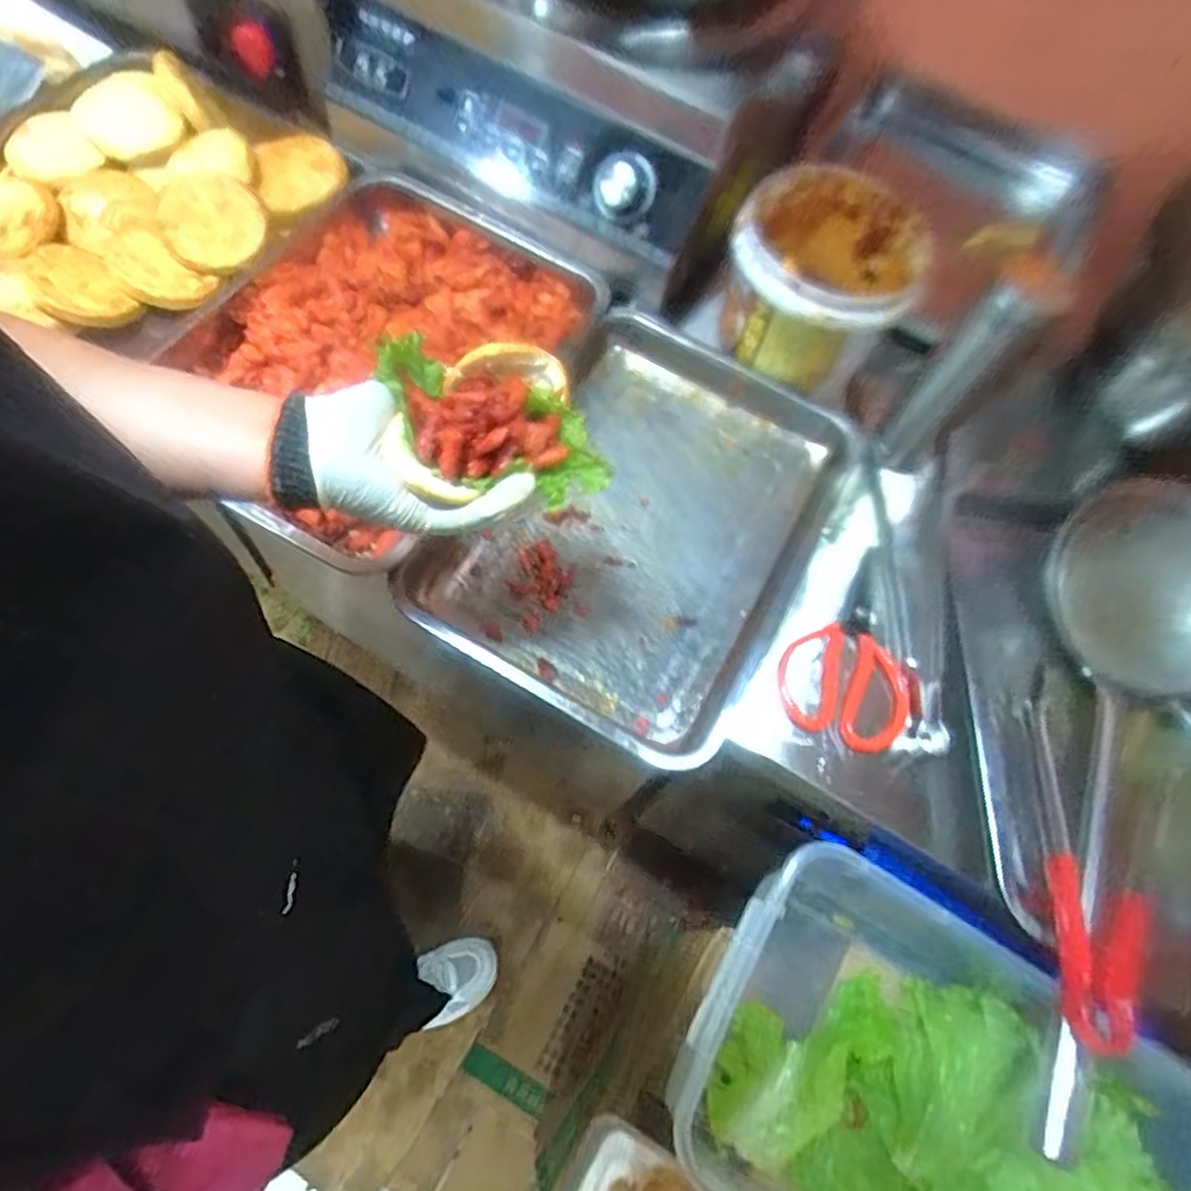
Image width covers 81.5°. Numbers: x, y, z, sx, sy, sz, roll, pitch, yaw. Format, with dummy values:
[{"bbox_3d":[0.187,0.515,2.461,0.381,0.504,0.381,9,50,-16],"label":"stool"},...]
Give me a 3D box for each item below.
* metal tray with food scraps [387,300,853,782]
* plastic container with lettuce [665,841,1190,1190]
[{"bbox_3d":[0.056,-0.080,0.654,0.293,0.040,0.448,30,60,7],"label":"metal tray with food scraps"},{"bbox_3d":[0.266,0.407,0.552,0.391,0.155,0.259,29,72,10],"label":"plastic container with lettuce"}]

